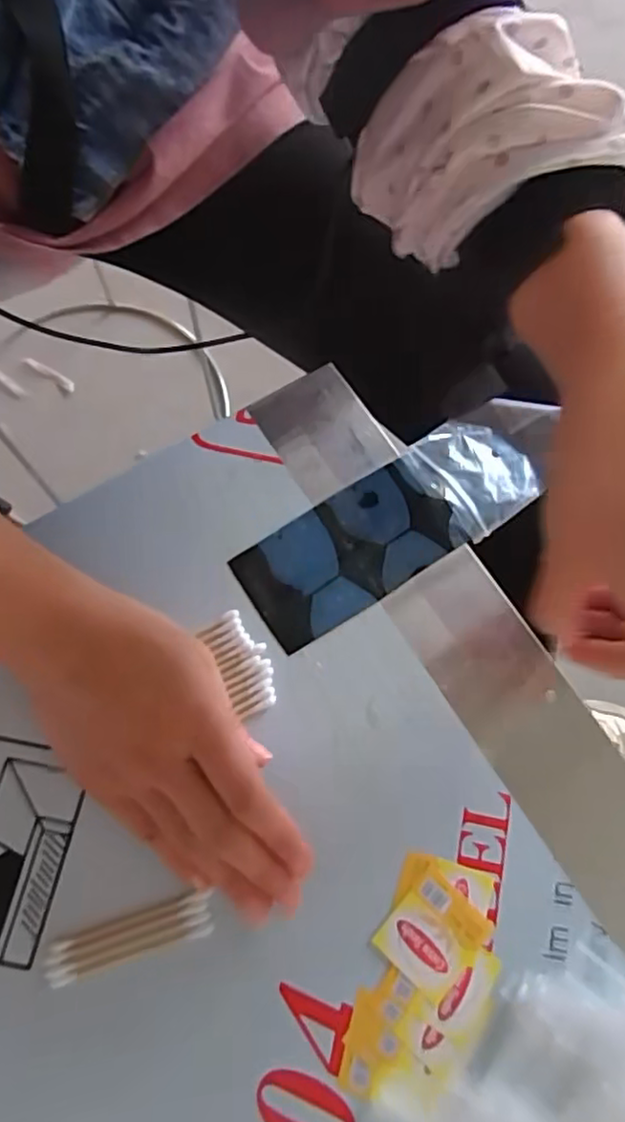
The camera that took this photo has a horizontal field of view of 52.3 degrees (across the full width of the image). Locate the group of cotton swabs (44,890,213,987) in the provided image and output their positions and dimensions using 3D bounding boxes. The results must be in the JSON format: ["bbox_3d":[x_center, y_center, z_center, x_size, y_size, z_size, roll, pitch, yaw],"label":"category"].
[{"bbox_3d":[-0.081,0.167,0.281,0.071,0.004,0.018,-15,76,-8],"label":"group of cotton swabs"}]

